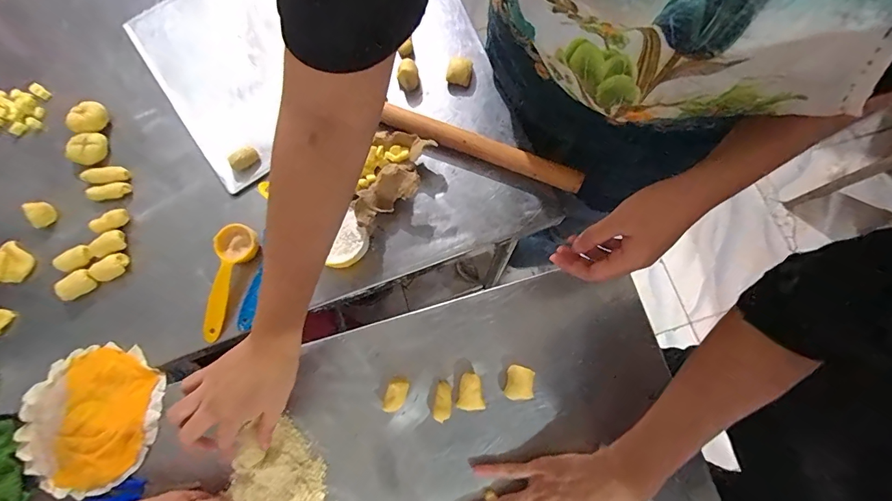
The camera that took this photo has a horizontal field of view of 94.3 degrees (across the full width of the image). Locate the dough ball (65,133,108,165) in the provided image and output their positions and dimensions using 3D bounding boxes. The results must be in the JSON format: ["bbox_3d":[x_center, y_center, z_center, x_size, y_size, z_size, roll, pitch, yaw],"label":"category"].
[{"bbox_3d":[-0.481,-0.137,0.556,0.040,0.020,0.048,27,78,6],"label":"dough ball"}]

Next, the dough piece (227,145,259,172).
[{"bbox_3d":[-0.271,-0.123,0.554,0.024,0.021,0.037,42,80,9],"label":"dough piece"}]

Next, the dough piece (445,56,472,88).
[{"bbox_3d":[0.019,-0.252,0.585,0.032,0.018,0.035,13,77,3],"label":"dough piece"}]

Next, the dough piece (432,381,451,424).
[{"bbox_3d":[-0.004,0.175,0.479,0.019,0.014,0.044,6,76,1],"label":"dough piece"}]

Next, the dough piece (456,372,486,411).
[{"bbox_3d":[0.030,0.163,0.478,0.031,0.018,0.040,9,76,2],"label":"dough piece"}]

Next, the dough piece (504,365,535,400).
[{"bbox_3d":[0.085,0.154,0.479,0.029,0.027,0.037,14,77,3],"label":"dough piece"}]

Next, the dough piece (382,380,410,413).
[{"bbox_3d":[-0.059,0.168,0.480,0.023,0.019,0.037,18,77,4],"label":"dough piece"}]

